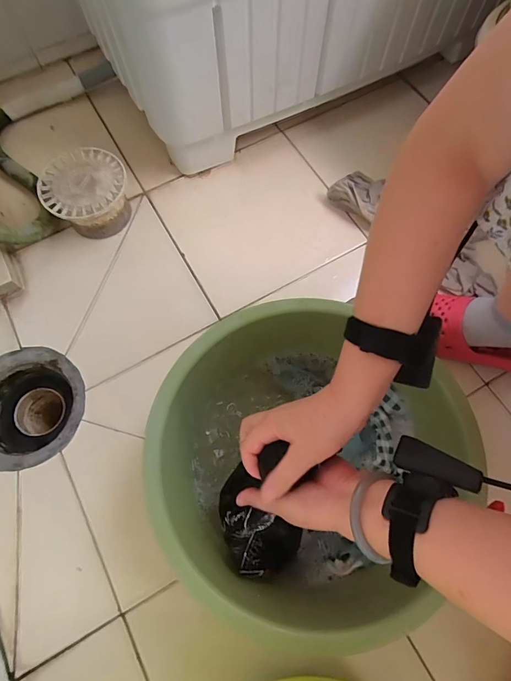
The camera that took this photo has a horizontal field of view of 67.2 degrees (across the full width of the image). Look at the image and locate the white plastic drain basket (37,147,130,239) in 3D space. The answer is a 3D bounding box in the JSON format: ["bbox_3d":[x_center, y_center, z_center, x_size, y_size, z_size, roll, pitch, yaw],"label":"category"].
[{"bbox_3d":[-0.284,-0.248,0.666,0.140,0.086,0.136,-30,73,-10],"label":"white plastic drain basket"}]

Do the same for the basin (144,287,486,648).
[{"bbox_3d":[0.041,0.137,0.490,0.311,0.141,0.337,0,72,0],"label":"basin"}]

